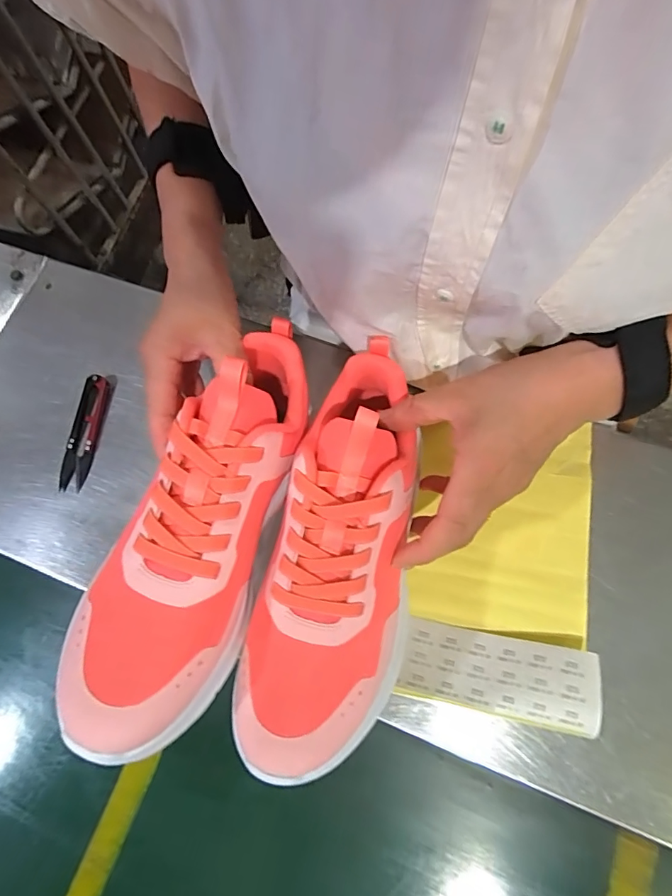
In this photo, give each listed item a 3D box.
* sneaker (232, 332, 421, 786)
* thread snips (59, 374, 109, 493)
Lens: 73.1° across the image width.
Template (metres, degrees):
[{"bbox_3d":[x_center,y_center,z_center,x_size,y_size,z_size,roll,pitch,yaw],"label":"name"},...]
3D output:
[{"bbox_3d":[0.005,0.058,0.275,0.085,0.083,0.239,11,80,5],"label":"sneaker"},{"bbox_3d":[-0.224,-0.014,0.404,0.022,0.016,0.103,7,72,4],"label":"thread snips"}]

